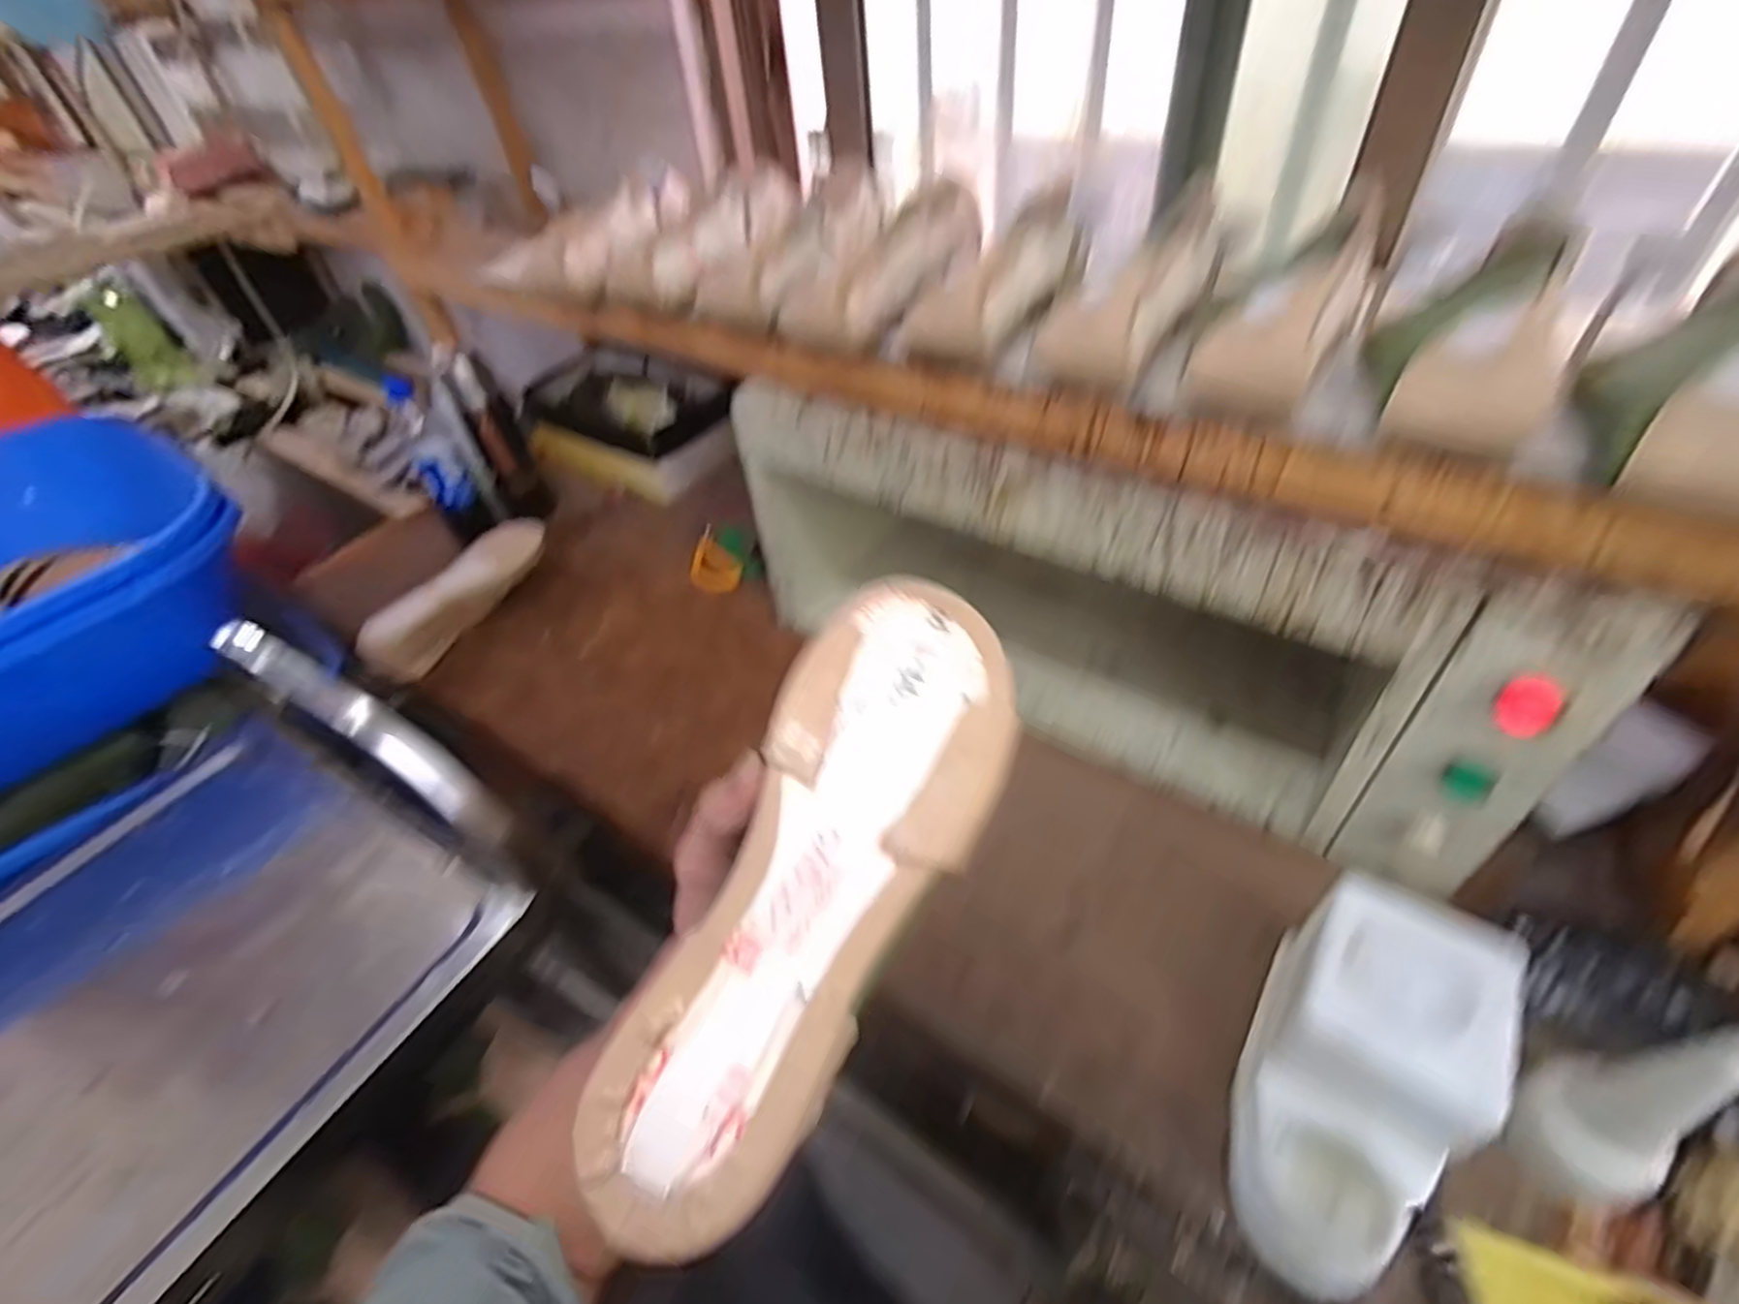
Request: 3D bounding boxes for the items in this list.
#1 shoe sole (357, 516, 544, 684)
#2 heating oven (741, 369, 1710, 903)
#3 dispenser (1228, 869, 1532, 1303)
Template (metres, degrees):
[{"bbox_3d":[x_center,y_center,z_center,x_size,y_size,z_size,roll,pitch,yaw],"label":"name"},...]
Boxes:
[{"bbox_3d":[-0.507,-0.065,0.908,0.088,0.072,0.240,20,51,24],"label":"shoe sole"},{"bbox_3d":[0.215,-0.079,0.681,0.664,0.283,0.212,23,52,27],"label":"heating oven"},{"bbox_3d":[0.294,0.259,0.441,0.102,0.119,0.202,24,53,27],"label":"dispenser"}]

